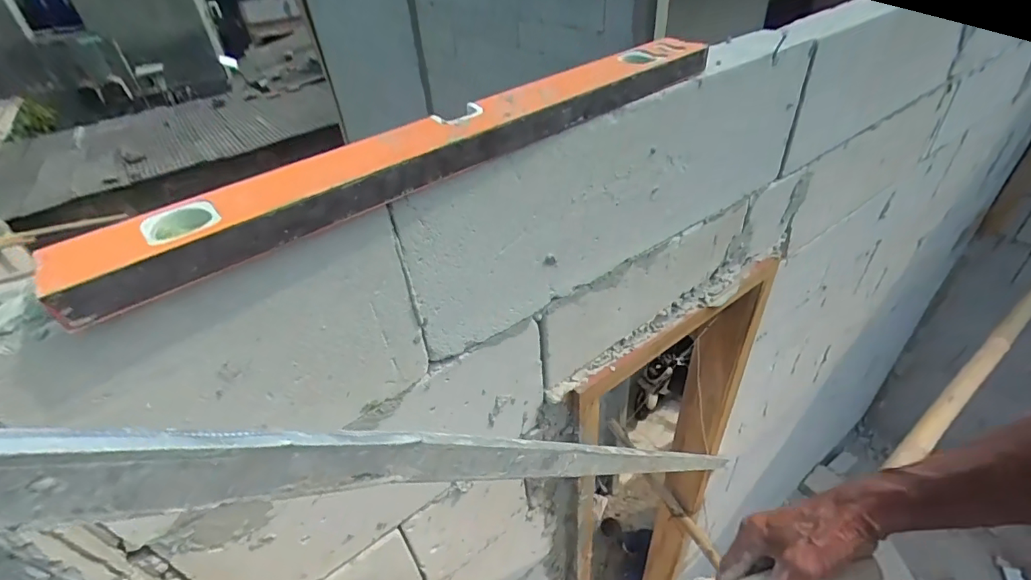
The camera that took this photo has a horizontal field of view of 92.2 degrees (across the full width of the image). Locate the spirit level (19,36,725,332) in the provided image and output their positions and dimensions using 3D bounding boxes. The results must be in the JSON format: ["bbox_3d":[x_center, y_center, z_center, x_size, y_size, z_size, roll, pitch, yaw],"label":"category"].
[{"bbox_3d":[-0.038,-0.130,0.404,0.564,0.029,0.064,-32,46,-29],"label":"spirit level"}]

